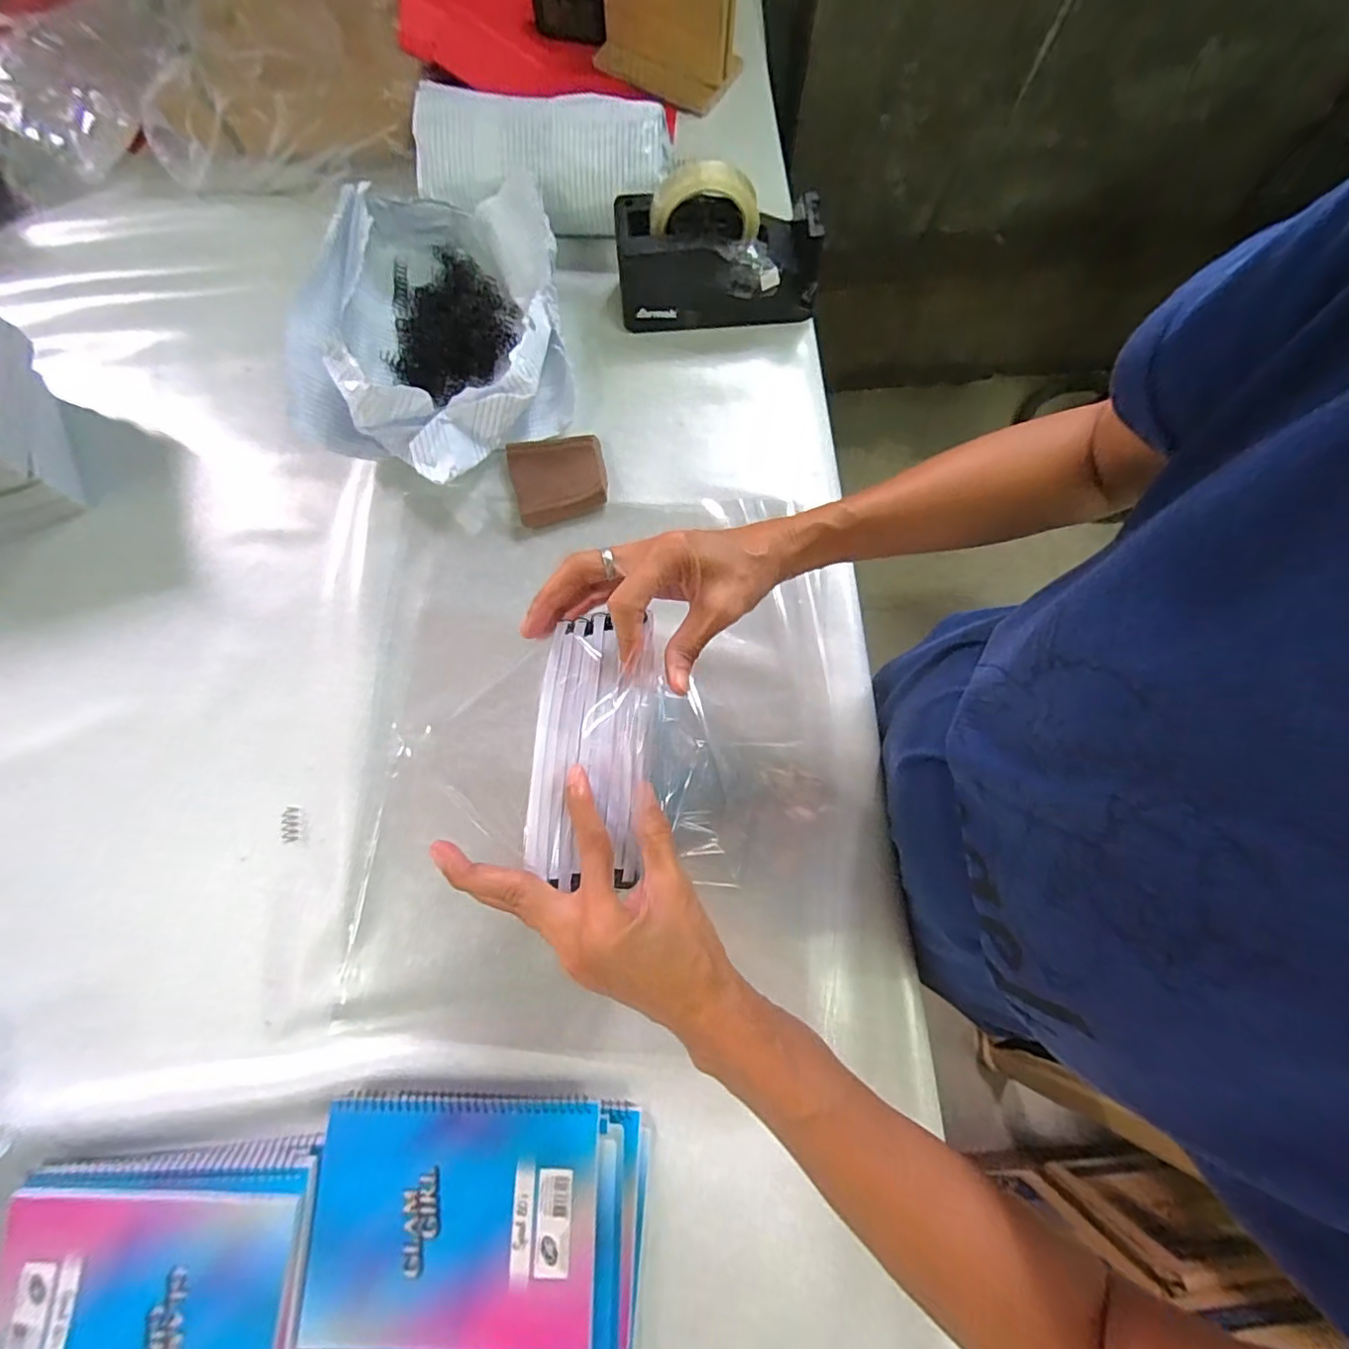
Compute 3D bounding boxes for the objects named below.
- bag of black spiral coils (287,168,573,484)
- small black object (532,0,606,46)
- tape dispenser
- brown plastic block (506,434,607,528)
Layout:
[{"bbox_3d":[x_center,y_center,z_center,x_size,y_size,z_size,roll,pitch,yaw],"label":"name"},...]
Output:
[{"bbox_3d":[-0.220,-0.337,0.572,0.234,0.101,0.305,6,76,2],"label":"bag of black spiral coils"},{"bbox_3d":[-0.126,-0.807,0.708,0.093,0.055,0.031,11,75,3],"label":"small black object"},{"bbox_3d":[0.045,-0.421,0.580,0.196,0.123,0.071,-1,76,0],"label":"tape dispenser"},{"bbox_3d":[-0.114,-0.197,0.577,0.090,0.021,0.092,-16,77,-3],"label":"brown plastic block"}]

